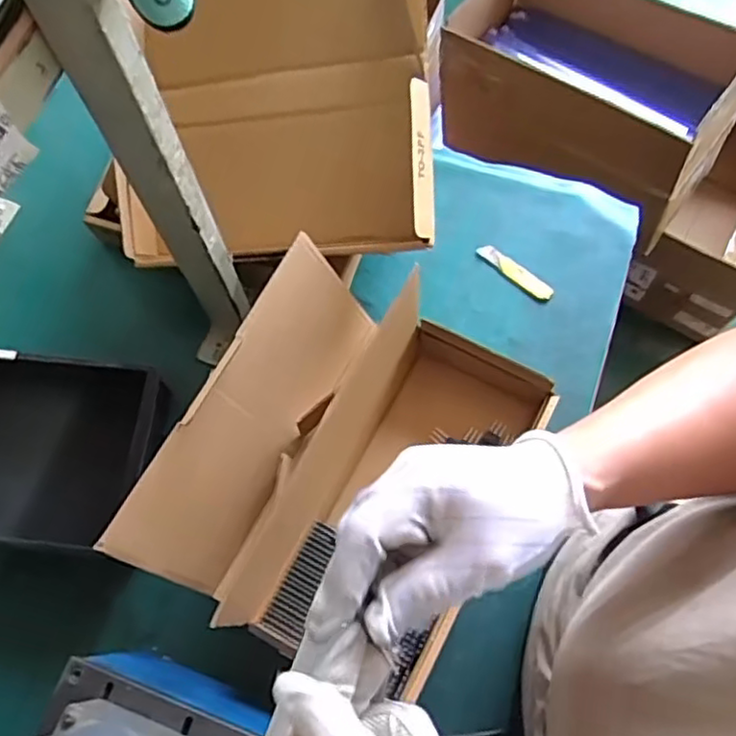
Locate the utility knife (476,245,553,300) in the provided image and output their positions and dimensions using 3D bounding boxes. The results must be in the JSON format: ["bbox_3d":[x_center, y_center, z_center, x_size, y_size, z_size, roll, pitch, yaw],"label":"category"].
[{"bbox_3d":[0.182,-0.119,0.824,0.104,0.008,0.021,39,75,14],"label":"utility knife"}]

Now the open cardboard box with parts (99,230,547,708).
[{"bbox_3d":[-0.014,0.084,0.611,0.277,0.159,0.340,28,73,11],"label":"open cardboard box with parts"}]

